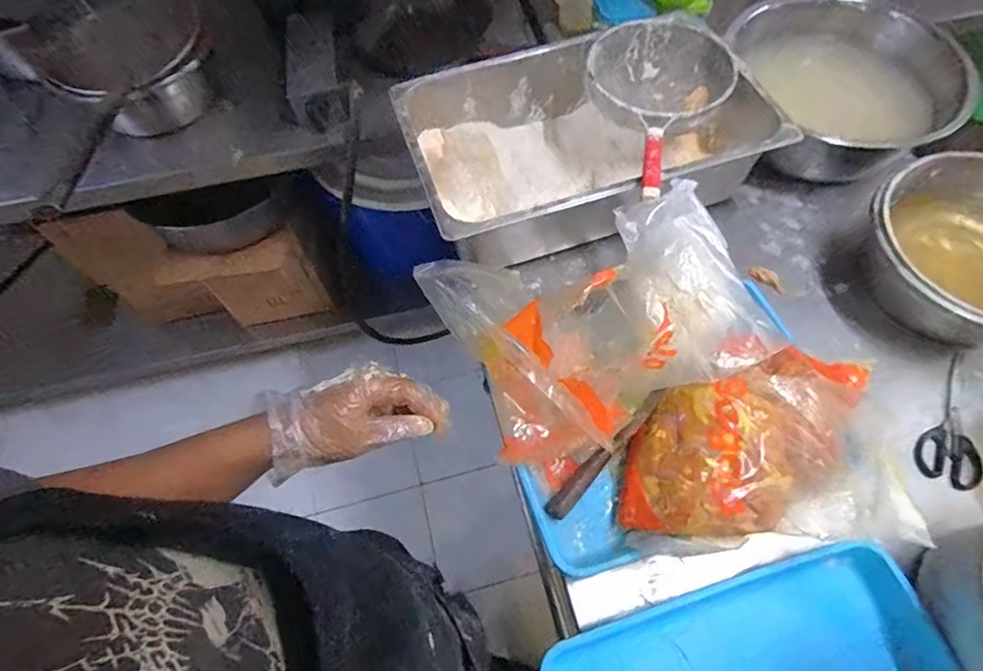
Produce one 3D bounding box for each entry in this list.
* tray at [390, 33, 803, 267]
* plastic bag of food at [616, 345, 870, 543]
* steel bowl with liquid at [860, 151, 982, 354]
[{"bbox_3d":[0.153,-0.292,0.832,0.535,0.171,0.329,-18,63,-7],"label":"tray"},{"bbox_3d":[0.300,0.125,0.616,0.316,0.096,0.169,-19,63,-7],"label":"plastic bag of food"},{"bbox_3d":[0.667,-0.113,0.735,0.239,0.127,0.267,-33,66,-14],"label":"steel bowl with liquid"}]

